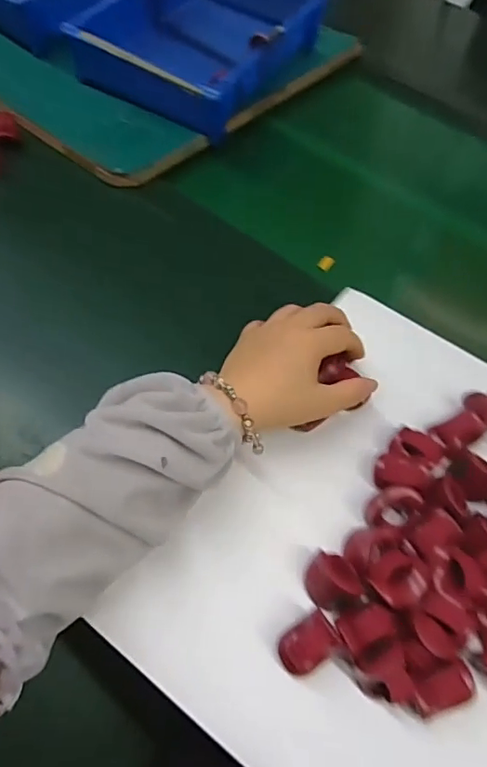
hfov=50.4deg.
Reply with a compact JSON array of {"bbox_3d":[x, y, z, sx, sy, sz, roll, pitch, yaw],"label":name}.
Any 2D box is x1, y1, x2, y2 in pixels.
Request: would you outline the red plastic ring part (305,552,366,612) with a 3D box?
[{"bbox_3d":[0.060,0.134,0.352,0.032,0.019,0.035,2,57,-4],"label":"red plastic ring part"}]

